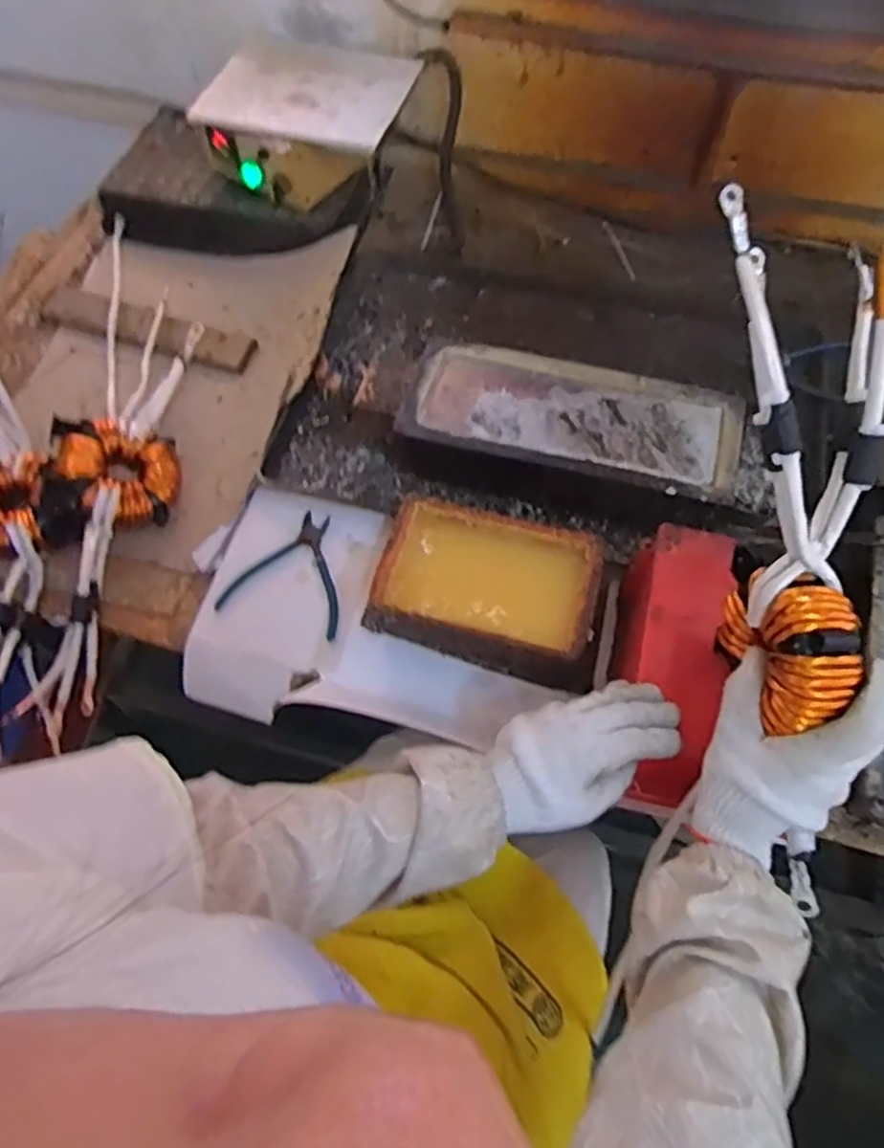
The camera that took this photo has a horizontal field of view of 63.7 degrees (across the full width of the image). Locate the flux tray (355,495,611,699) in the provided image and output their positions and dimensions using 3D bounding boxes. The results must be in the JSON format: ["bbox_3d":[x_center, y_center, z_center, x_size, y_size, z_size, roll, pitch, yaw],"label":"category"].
[{"bbox_3d":[0.044,0.014,0.700,0.213,0.068,0.137,13,62,8],"label":"flux tray"}]

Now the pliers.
[{"bbox_3d":[-0.154,-0.005,0.751,0.130,0.014,0.128,14,62,9],"label":"pliers"}]

